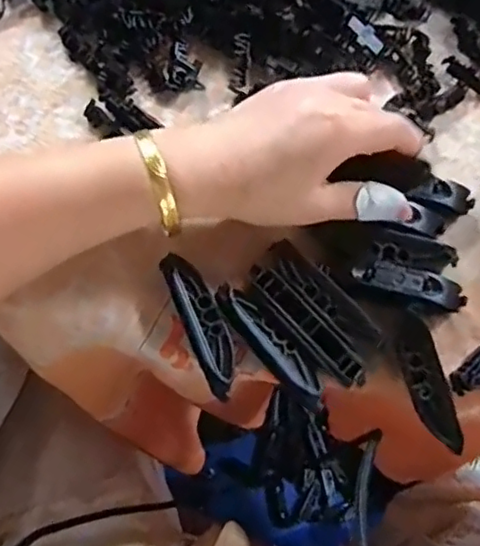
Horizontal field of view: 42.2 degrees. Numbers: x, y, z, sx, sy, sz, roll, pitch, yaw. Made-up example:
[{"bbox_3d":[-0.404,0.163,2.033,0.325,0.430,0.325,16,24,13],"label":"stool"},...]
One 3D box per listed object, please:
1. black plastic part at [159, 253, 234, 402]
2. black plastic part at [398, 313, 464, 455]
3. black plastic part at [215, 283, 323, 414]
[{"bbox_3d":[-0.020,0.027,0.331,0.019,0.013,0.079,-22,76,-8],"label":"black plastic part"},{"bbox_3d":[0.099,0.058,0.328,0.018,0.011,0.071,-15,76,-6],"label":"black plastic part"},{"bbox_3d":[0.016,0.037,0.320,0.018,0.006,0.078,-40,80,-12],"label":"black plastic part"}]

